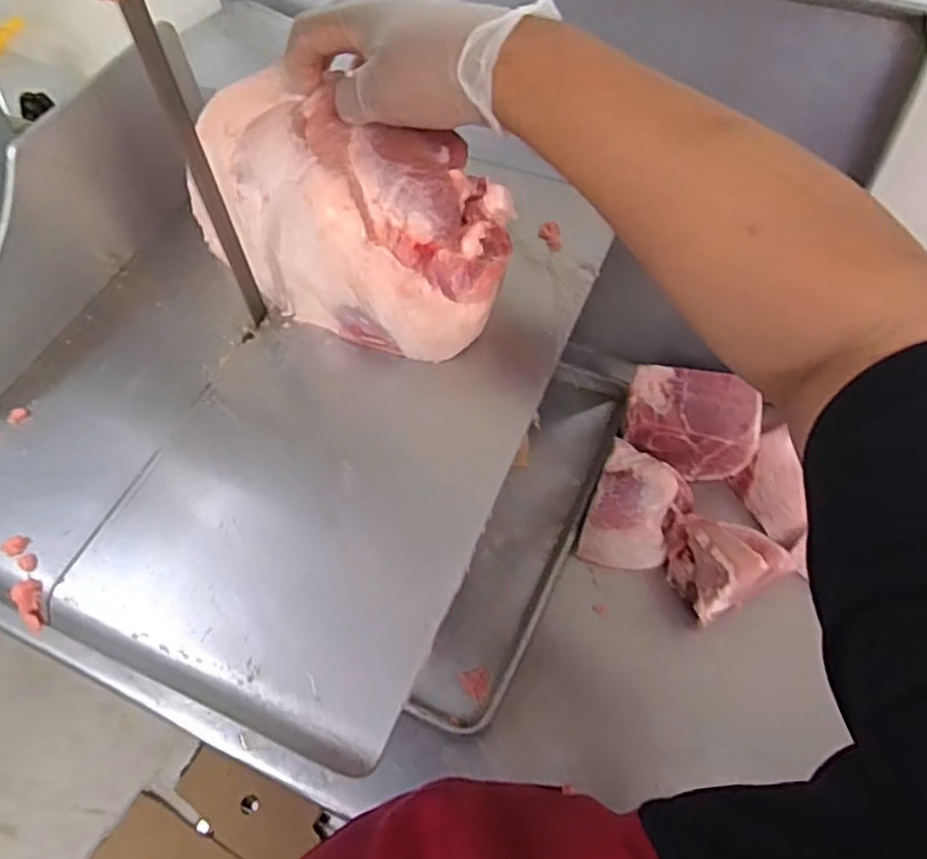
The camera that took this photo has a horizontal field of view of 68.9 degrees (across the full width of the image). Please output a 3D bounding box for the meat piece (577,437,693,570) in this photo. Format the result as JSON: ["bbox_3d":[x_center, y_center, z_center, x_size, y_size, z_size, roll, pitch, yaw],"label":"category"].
[{"bbox_3d":[0.186,0.085,0.715,0.094,0.071,0.112,19,59,13],"label":"meat piece"}]

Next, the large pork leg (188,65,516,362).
[{"bbox_3d":[-0.070,-0.133,0.414,0.207,0.095,0.111,18,59,12],"label":"large pork leg"}]

